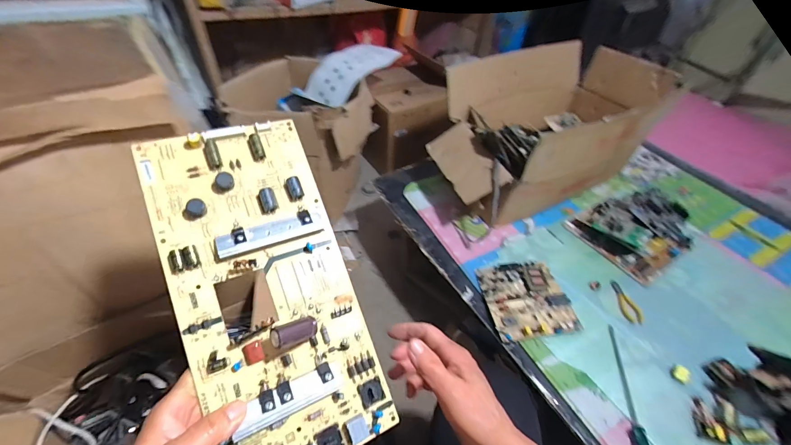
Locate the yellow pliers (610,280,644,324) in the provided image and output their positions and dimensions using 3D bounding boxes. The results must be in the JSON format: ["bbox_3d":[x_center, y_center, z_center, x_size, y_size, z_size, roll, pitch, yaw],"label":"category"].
[{"bbox_3d":[0.524,0.180,0.754,0.045,0.013,0.103,-3,47,-6],"label":"yellow pliers"}]

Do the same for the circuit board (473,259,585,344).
[{"bbox_3d":[0.295,0.164,0.739,0.182,0.024,0.178,-4,47,-7],"label":"circuit board"}]

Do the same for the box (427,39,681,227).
[{"bbox_3d":[0.397,-0.259,0.940,0.605,0.282,0.386,-17,50,-18],"label":"box"}]

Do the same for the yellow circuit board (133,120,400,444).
[{"bbox_3d":[-0.112,0.054,0.292,0.142,0.032,0.309,-19,81,-20],"label":"yellow circuit board"}]

